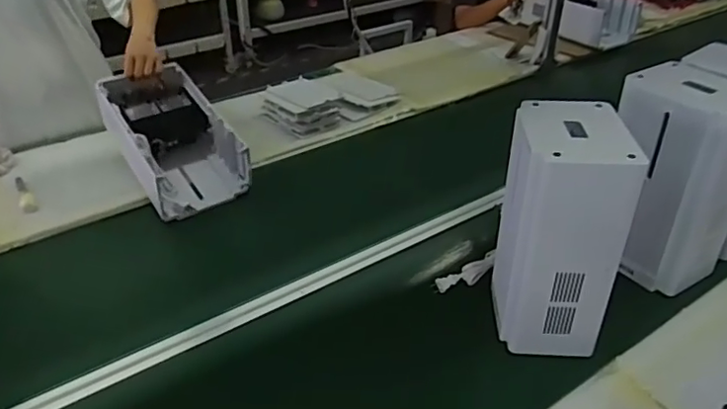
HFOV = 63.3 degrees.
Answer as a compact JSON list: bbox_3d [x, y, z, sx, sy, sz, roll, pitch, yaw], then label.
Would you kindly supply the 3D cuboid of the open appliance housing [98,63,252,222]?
[{"bbox_3d":[-0.423,-0.141,1.314,0.223,0.204,0.341,-19,40,-24],"label":"open appliance housing"}]

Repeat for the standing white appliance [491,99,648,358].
[{"bbox_3d":[0.292,0.041,0.906,0.141,0.345,0.195,2,36,3],"label":"standing white appliance"}]

